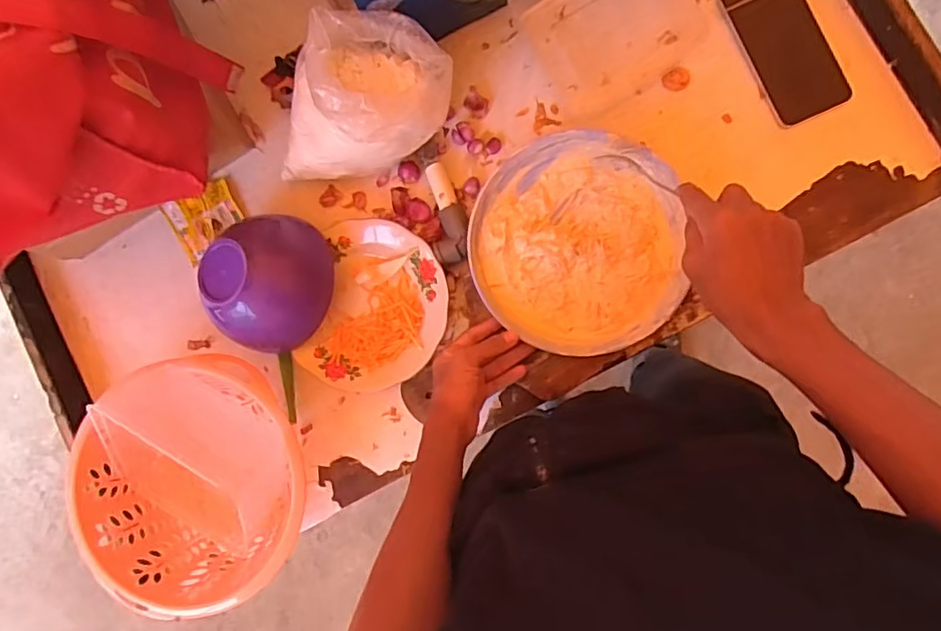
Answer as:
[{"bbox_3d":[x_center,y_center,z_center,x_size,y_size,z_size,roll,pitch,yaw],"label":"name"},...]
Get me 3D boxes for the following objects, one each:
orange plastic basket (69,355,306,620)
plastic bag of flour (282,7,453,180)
[{"bbox_3d":[-0.276,0.171,0.605,0.232,0.084,0.249,-8,86,6],"label":"orange plastic basket"},{"bbox_3d":[-0.116,-0.215,0.586,0.200,0.134,0.120,-7,86,6],"label":"plastic bag of flour"}]

